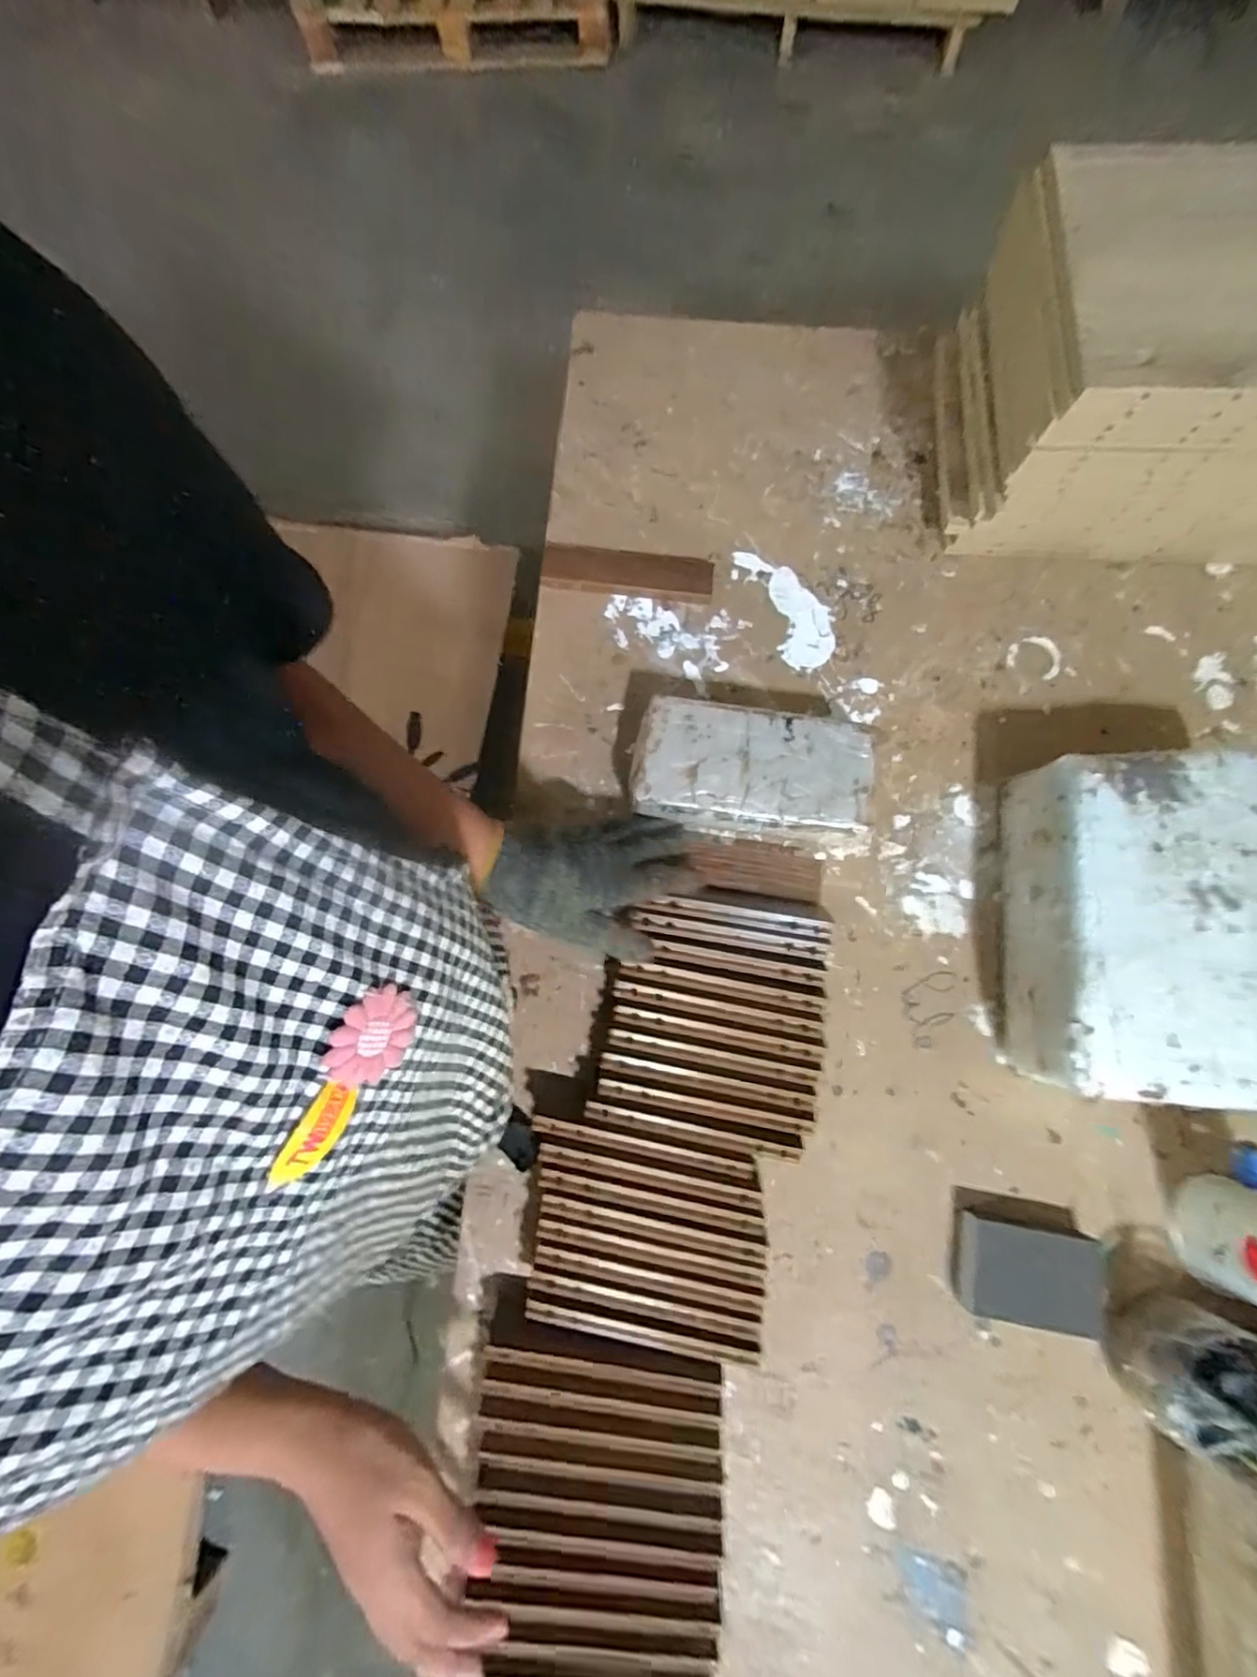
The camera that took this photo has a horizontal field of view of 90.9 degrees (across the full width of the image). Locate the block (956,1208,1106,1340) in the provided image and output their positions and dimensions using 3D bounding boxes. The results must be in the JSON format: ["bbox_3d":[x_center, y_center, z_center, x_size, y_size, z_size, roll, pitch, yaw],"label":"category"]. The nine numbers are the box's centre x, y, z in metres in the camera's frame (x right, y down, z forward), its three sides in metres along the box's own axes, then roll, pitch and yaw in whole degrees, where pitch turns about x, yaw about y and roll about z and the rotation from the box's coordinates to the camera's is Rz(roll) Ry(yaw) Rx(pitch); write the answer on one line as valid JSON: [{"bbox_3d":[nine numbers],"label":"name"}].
[{"bbox_3d":[0.317,0.347,0.493,0.106,0.022,0.070,9,78,0],"label":"block"}]

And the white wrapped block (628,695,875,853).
[{"bbox_3d":[0.107,-0.056,0.554,0.201,0.064,0.102,8,78,0],"label":"white wrapped block"}]

